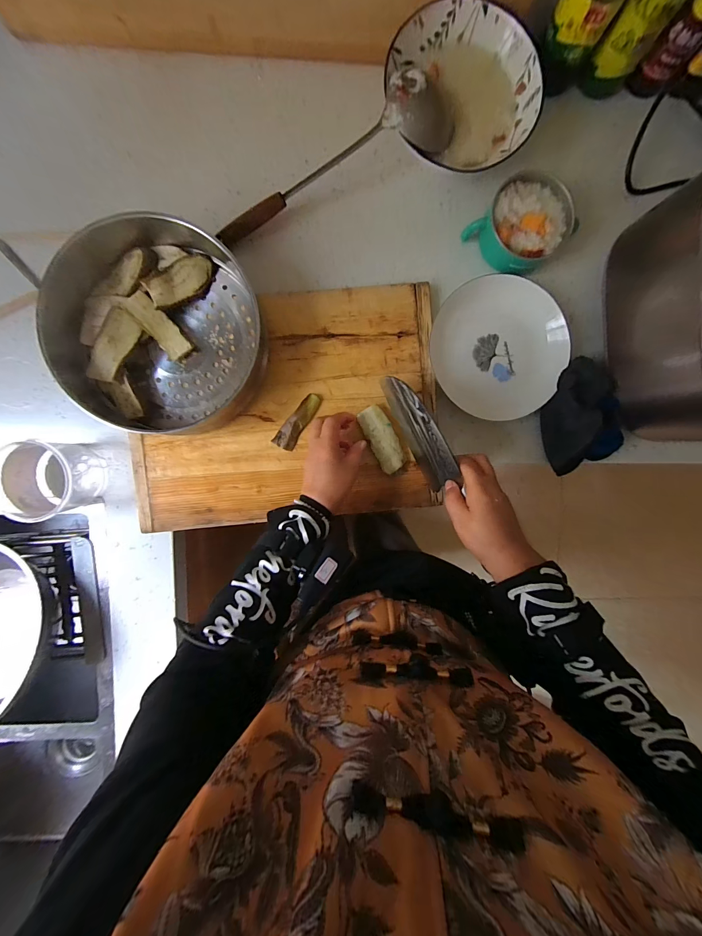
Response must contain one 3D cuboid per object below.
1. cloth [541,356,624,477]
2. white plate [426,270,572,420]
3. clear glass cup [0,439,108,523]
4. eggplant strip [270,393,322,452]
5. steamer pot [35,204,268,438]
[{"bbox_3d":[0.327,-0.074,0.473,0.097,0.050,0.150,-23,93,-1],"label":"cloth"},{"bbox_3d":[0.209,-0.170,0.480,0.186,0.038,0.177,0,93,-2],"label":"white plate"},{"bbox_3d":[-0.397,0.015,0.443,0.097,0.084,0.094,0,93,-2],"label":"clear glass cup"},{"bbox_3d":[-0.075,-0.065,0.470,0.030,0.015,0.086,33,91,-3],"label":"eggplant strip"},{"bbox_3d":[-0.231,-0.181,0.425,0.245,0.079,0.266,2,93,-2],"label":"steamer pot"}]

